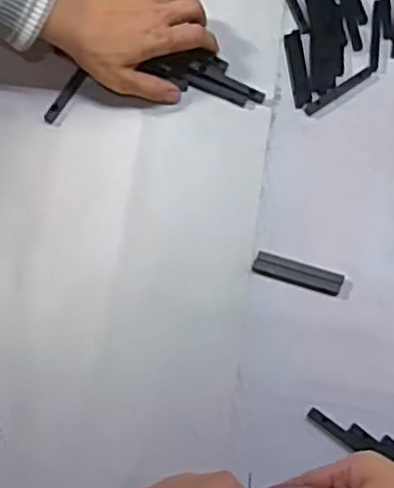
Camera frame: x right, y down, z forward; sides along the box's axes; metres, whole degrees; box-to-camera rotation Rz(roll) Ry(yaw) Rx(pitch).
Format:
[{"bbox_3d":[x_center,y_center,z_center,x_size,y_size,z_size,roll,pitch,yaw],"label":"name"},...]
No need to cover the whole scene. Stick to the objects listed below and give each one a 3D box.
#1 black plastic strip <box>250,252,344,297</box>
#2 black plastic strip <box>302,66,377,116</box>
[{"bbox_3d":[0.085,0.025,0.580,0.074,0.004,0.019,17,71,4],"label":"black plastic strip"},{"bbox_3d":[0.133,-0.144,0.639,0.082,0.004,0.010,-34,76,-12],"label":"black plastic strip"}]

